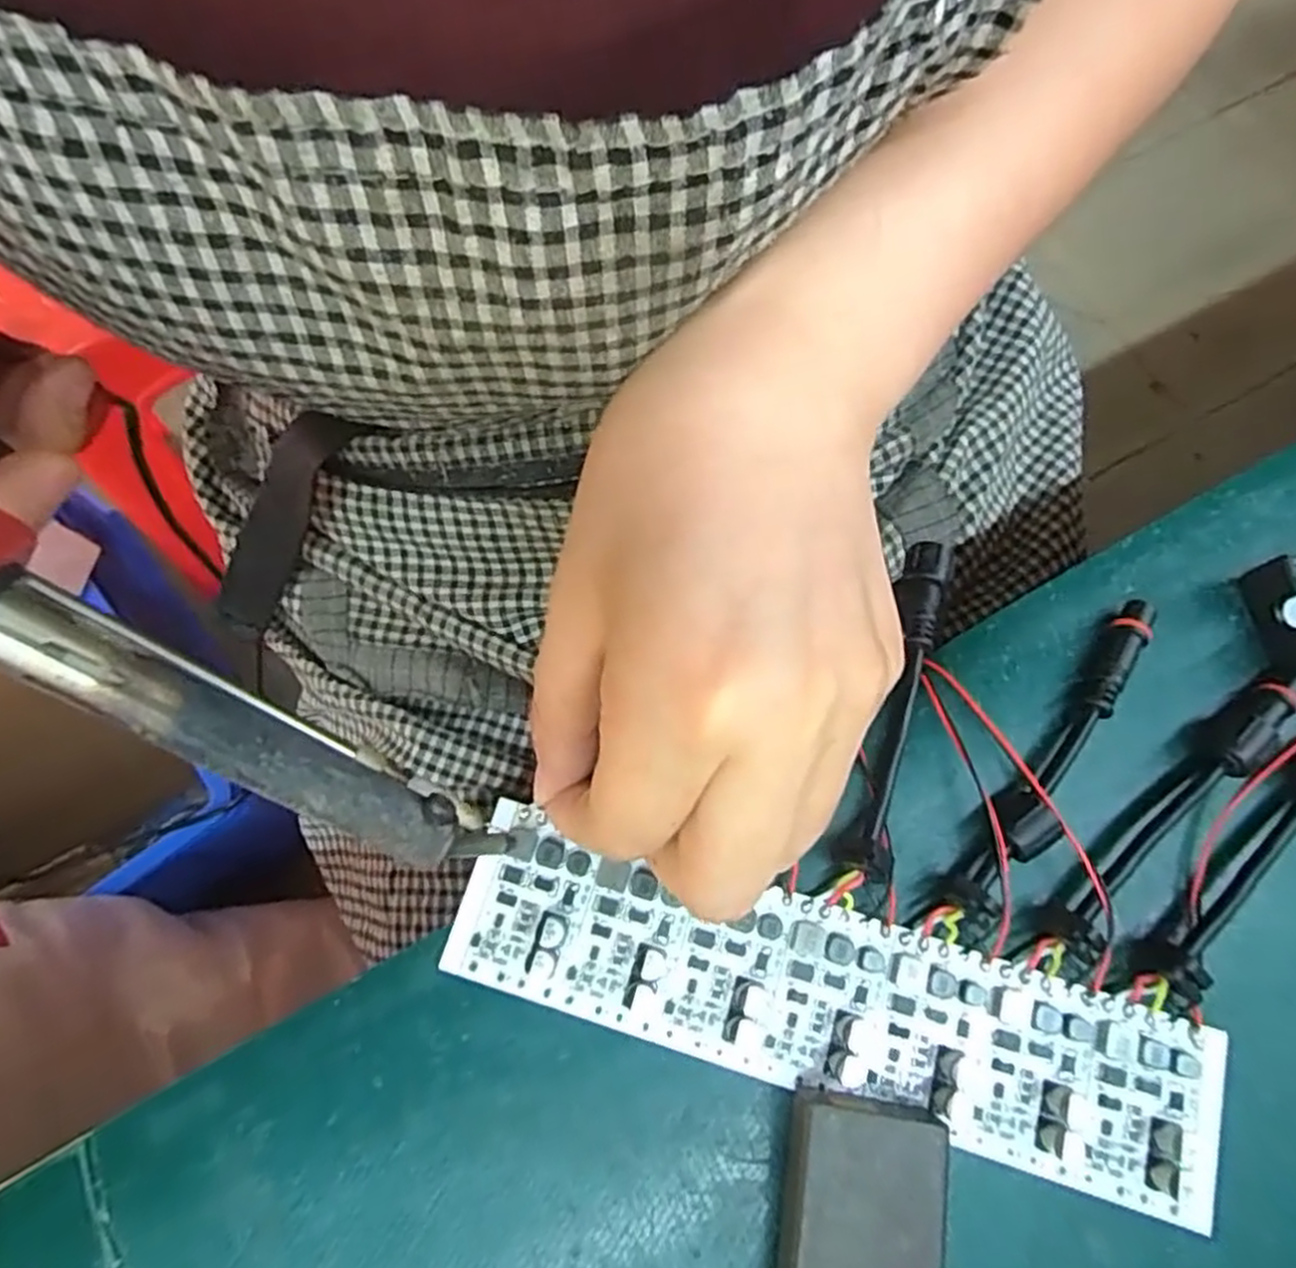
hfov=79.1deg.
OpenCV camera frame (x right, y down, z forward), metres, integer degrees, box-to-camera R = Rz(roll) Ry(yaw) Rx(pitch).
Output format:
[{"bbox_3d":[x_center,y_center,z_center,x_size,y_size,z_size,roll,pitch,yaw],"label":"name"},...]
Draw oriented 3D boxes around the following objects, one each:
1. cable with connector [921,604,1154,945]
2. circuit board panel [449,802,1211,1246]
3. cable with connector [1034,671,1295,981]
[{"bbox_3d":[0.099,0.033,0.194,0.014,0.012,0.103,34,75,11],"label":"cable with connector"},{"bbox_3d":[0.041,0.084,0.180,0.172,0.005,0.041,15,73,5],"label":"circuit board panel"},{"bbox_3d":[0.129,0.044,0.190,0.096,0.010,0.014,-42,76,-13],"label":"cable with connector"}]

